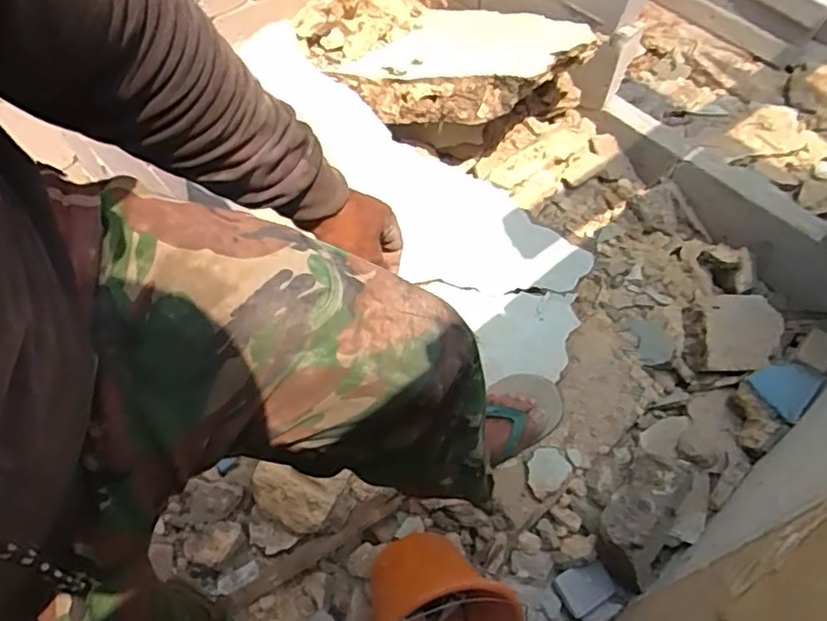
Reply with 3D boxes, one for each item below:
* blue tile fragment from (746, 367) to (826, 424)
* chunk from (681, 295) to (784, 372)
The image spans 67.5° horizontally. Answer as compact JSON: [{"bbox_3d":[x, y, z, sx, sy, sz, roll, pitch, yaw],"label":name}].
[{"bbox_3d":[0.764,0.148,1.271,0.111,0.015,0.150,39,56,22],"label":"blue tile fragment"},{"bbox_3d":[0.689,0.052,1.327,0.203,0.064,0.188,13,73,-8],"label":"chunk"}]

